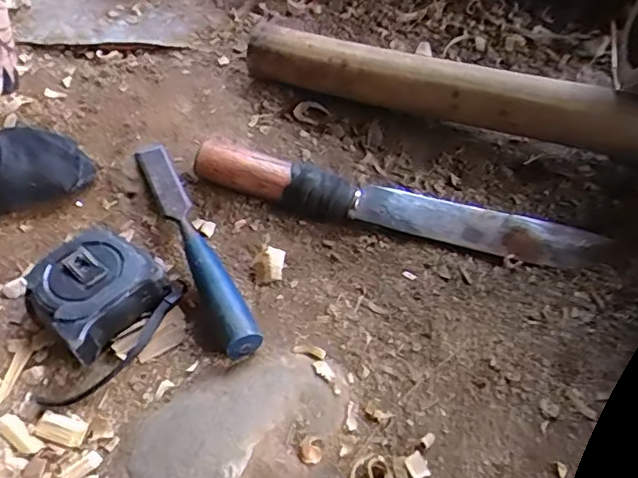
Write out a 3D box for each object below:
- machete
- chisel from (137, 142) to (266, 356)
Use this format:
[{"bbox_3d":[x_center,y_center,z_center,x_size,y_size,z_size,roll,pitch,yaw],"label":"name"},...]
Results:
[{"bbox_3d":[0.061,-0.030,0.462,0.329,0.036,0.043,12,53,7],"label":"machete"},{"bbox_3d":[-0.101,-0.004,0.438,0.025,0.033,0.224,-22,56,-17],"label":"chisel"}]

